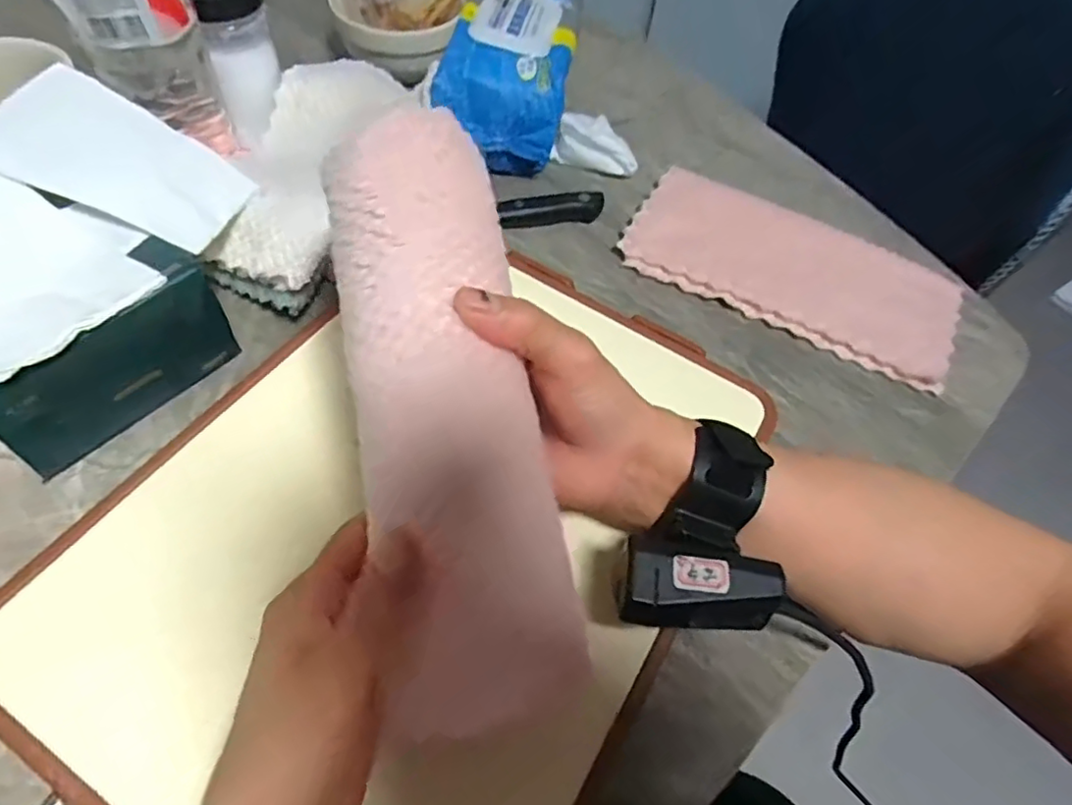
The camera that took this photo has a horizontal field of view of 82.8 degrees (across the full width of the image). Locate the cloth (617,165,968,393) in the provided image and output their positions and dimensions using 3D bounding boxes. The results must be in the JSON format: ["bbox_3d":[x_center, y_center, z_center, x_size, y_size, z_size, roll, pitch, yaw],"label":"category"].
[{"bbox_3d":[0.190,-0.103,0.445,0.240,0.033,0.106,23,57,10],"label":"cloth"}]

